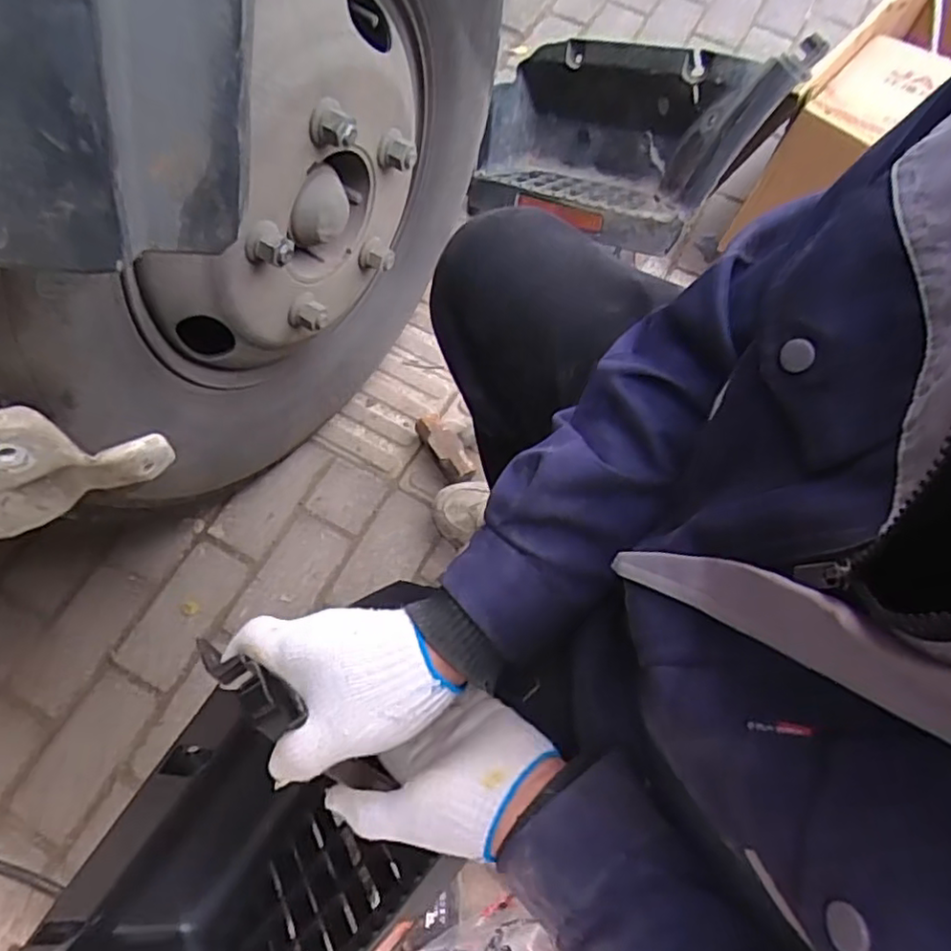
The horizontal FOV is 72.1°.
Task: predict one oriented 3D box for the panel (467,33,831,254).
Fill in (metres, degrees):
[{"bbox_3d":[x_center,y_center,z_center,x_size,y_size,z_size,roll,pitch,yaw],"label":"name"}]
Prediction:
[{"bbox_3d":[0.211,-0.514,1.027,0.446,0.308,0.271,17,68,5],"label":"panel"}]

